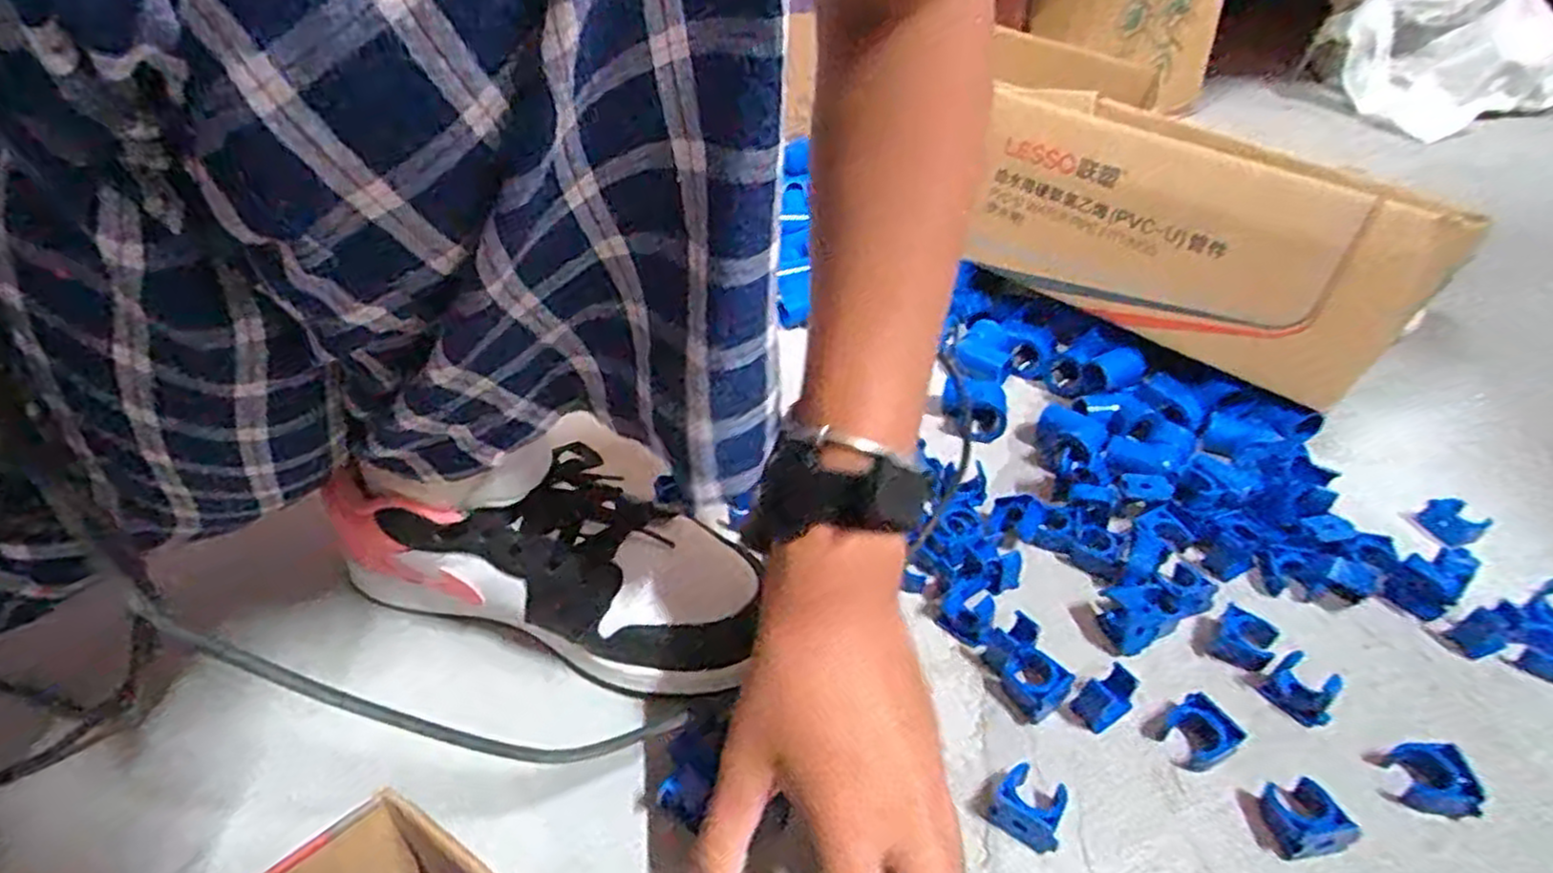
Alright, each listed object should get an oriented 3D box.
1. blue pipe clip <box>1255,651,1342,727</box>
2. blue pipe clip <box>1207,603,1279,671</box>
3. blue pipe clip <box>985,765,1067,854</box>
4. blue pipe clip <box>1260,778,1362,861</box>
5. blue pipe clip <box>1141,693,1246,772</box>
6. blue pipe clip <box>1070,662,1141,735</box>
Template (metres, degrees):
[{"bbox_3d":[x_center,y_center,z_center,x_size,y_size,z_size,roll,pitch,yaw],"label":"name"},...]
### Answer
[{"bbox_3d":[0.255,0.121,0.370,0.023,0.015,0.029,-31,49,-32],"label":"blue pipe clip"},{"bbox_3d":[0.241,0.104,0.393,0.026,0.014,0.027,26,46,27],"label":"blue pipe clip"},{"bbox_3d":[0.109,0.158,0.327,0.029,0.015,0.029,25,45,26],"label":"blue pipe clip"},{"bbox_3d":[0.222,0.161,0.324,0.027,0.016,0.029,-6,43,-4],"label":"blue pipe clip"},{"bbox_3d":[0.192,0.136,0.353,0.029,0.019,0.029,-15,42,-19],"label":"blue pipe clip"},{"bbox_3d":[0.158,0.125,0.366,0.029,0.018,0.019,-23,45,-26],"label":"blue pipe clip"}]

